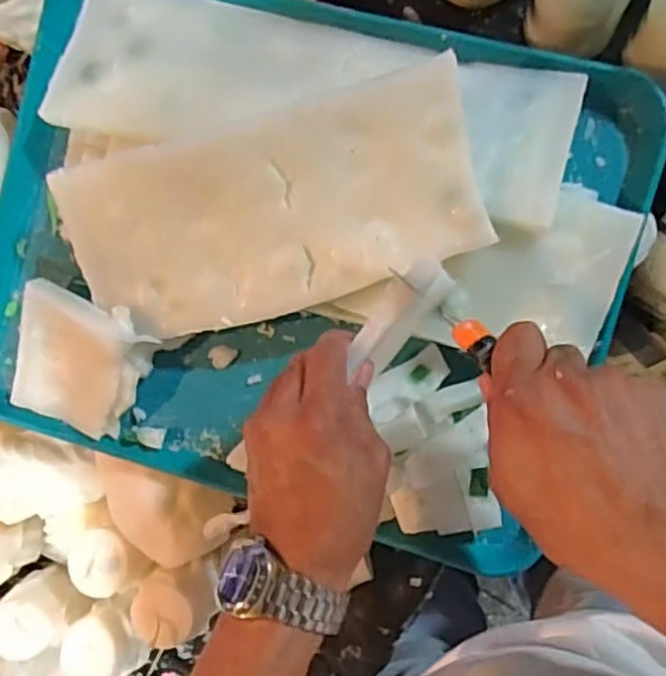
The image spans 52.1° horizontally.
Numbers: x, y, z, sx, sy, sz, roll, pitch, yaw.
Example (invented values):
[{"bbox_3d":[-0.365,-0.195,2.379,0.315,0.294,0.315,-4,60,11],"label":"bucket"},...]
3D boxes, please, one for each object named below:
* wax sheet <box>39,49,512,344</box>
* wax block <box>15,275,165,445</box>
[{"bbox_3d":[-0.044,-0.079,0.450,0.273,0.009,0.124,-13,102,12],"label":"wax sheet"},{"bbox_3d":[-0.187,0.017,0.506,0.099,0.034,0.097,22,107,10],"label":"wax block"}]

